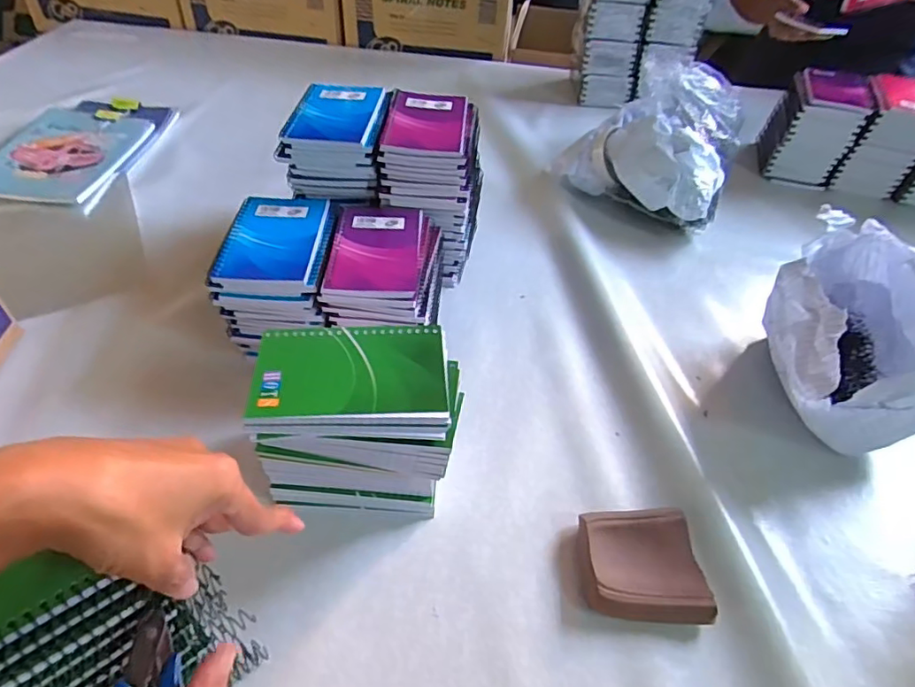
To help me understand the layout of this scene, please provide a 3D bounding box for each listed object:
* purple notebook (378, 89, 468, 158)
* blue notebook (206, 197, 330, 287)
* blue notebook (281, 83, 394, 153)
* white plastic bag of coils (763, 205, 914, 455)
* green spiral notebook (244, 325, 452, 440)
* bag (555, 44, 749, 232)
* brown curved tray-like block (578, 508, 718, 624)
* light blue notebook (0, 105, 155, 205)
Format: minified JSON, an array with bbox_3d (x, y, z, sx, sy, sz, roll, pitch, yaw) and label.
[{"bbox_3d":[-0.031,-0.234,0.589,0.083,0.012,0.124,5,46,-1],"label":"purple notebook"},{"bbox_3d":[-0.173,-0.100,0.525,0.085,0.011,0.130,3,46,-3],"label":"blue notebook"},{"bbox_3d":[-0.125,-0.244,0.596,0.092,0.016,0.127,6,46,0],"label":"blue notebook"},{"bbox_3d":[0.374,-0.007,0.531,0.130,0.150,0.218,13,46,7],"label":"white plastic bag of coils"},{"bbox_3d":[-0.072,0.023,0.386,0.129,0.013,0.087,1,48,-4],"label":"green spiral notebook"},{"bbox_3d":[0.298,-0.296,0.807,0.218,0.145,0.253,28,50,21],"label":"bag"},{"bbox_3d":[0.140,0.167,0.426,0.089,0.025,0.090,3,46,-3],"label":"brown curved tray-like block"},{"bbox_3d":[-0.548,-0.268,0.781,0.151,0.013,0.215,8,49,-6],"label":"light blue notebook"}]

